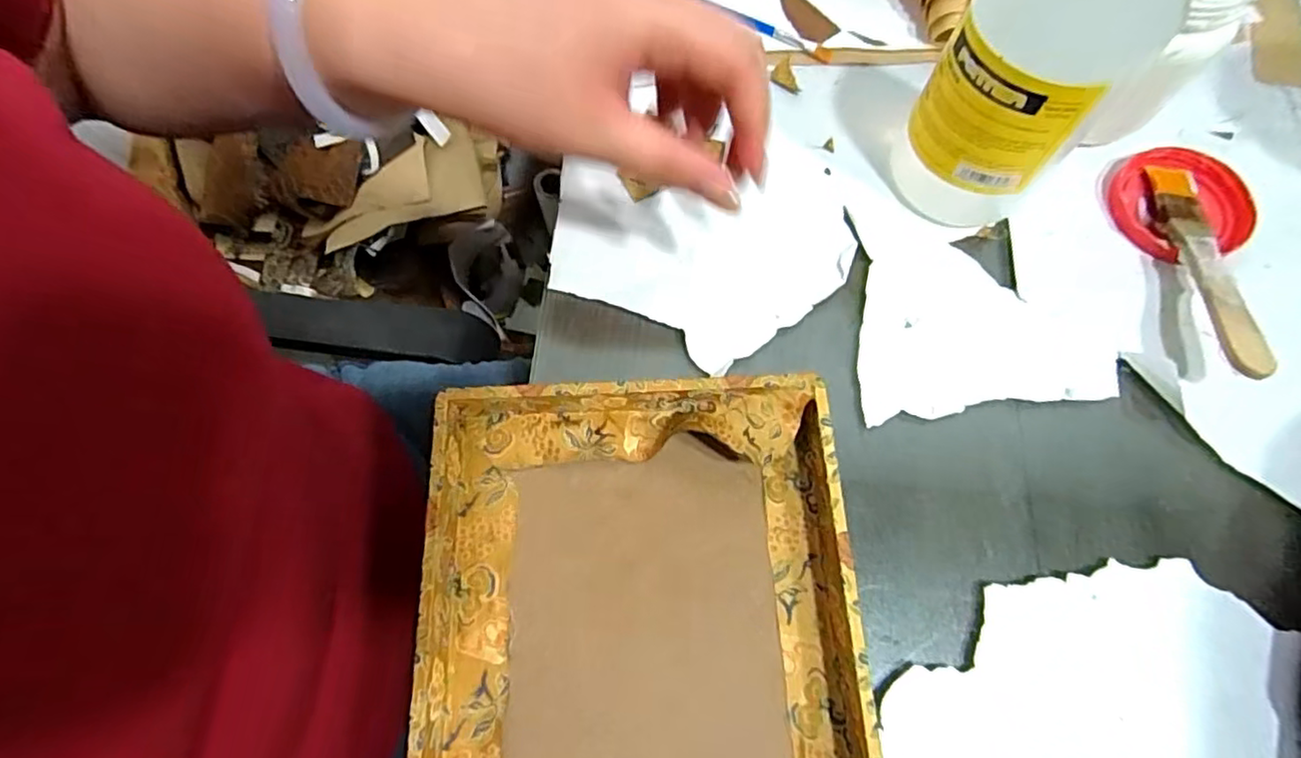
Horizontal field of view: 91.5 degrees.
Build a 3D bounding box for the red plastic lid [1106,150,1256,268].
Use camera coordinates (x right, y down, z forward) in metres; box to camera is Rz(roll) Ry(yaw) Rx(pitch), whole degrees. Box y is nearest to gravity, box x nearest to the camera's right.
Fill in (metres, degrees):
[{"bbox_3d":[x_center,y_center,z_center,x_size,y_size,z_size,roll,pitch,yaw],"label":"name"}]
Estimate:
[{"bbox_3d":[0.289,-0.096,0.346,0.068,0.011,0.066,0,70,0],"label":"red plastic lid"}]

